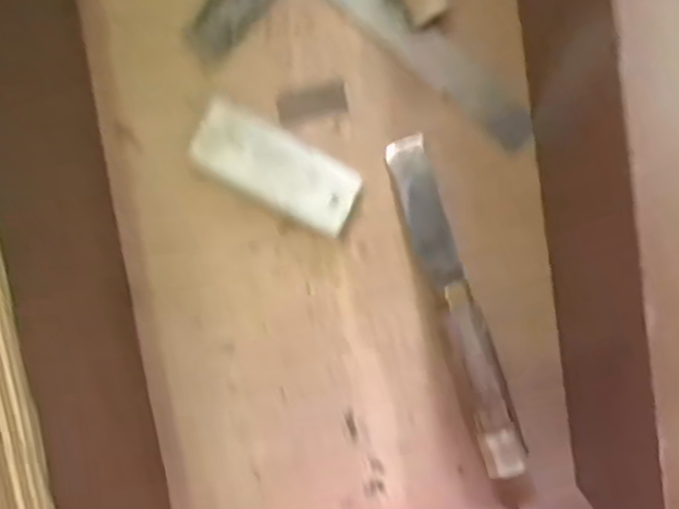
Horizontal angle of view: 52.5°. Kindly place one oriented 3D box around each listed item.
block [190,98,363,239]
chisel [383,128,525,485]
[{"bbox_3d":[-0.038,-0.052,0.418,0.103,0.022,0.043,29,97,-2],"label":"block"},{"bbox_3d":[0.071,0.030,0.420,0.025,0.021,0.208,-18,82,4],"label":"chisel"}]

